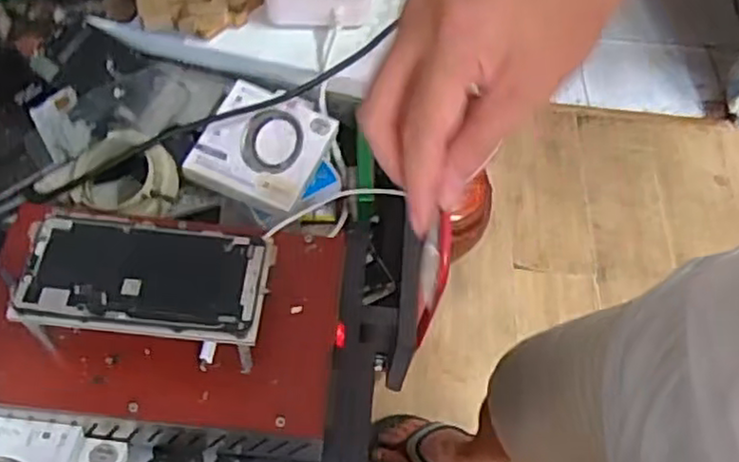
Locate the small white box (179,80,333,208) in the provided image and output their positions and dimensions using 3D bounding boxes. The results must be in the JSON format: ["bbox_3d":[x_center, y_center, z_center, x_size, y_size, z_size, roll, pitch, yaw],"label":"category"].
[{"bbox_3d":[-0.097,-0.080,0.622,0.104,0.025,0.108,23,59,10],"label":"small white box"}]

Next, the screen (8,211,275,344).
[{"bbox_3d":[-0.148,0.027,0.457,0.157,0.016,0.081,5,57,-1],"label":"screen"}]

